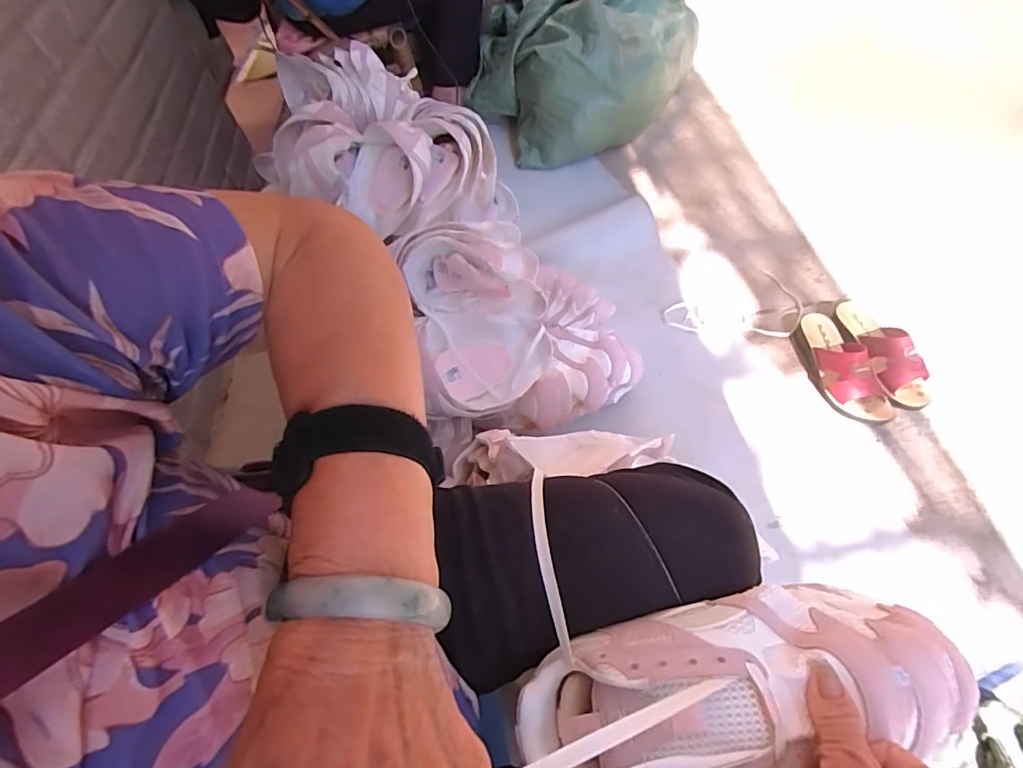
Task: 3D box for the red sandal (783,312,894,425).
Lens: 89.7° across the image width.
[{"bbox_3d":[0.579,-0.045,0.906,0.095,0.080,0.241,-14,57,-2],"label":"red sandal"}]

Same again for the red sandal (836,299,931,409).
[{"bbox_3d":[0.659,-0.066,0.917,0.076,0.075,0.230,-11,57,-1],"label":"red sandal"}]

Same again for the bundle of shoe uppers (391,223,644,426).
[{"bbox_3d":[-0.046,-0.110,0.770,0.195,0.109,0.278,-15,57,-3],"label":"bundle of shoe uppers"}]

